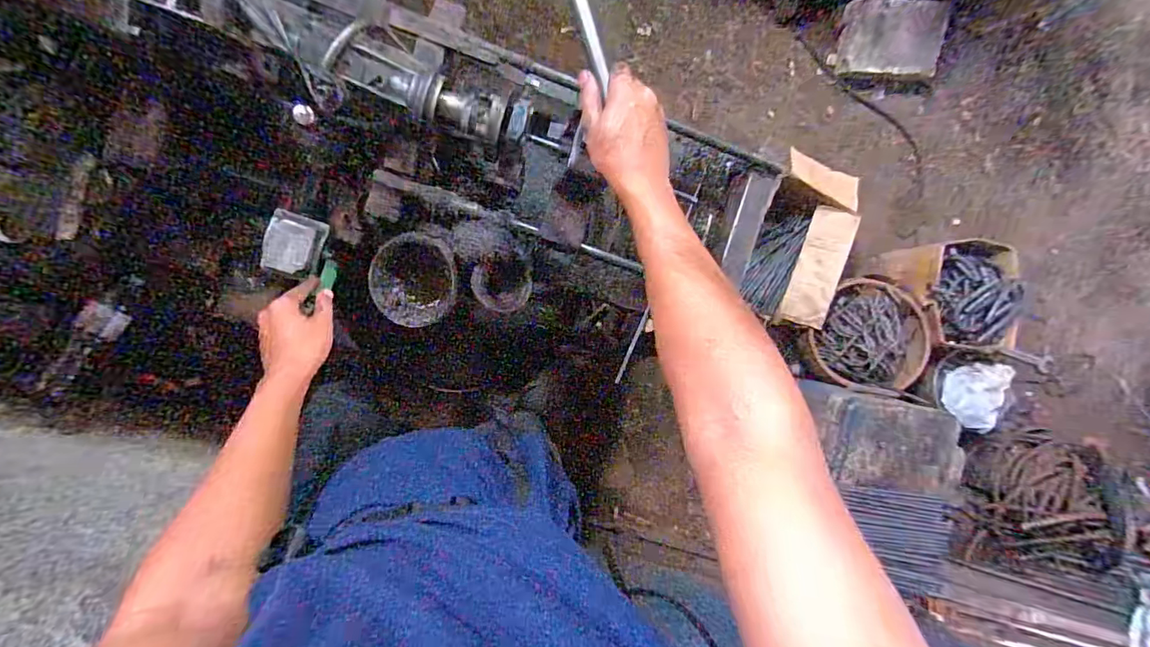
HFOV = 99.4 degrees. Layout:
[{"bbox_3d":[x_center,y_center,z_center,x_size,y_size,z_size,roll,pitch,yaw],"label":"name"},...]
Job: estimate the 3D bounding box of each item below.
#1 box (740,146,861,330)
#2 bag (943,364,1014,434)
[{"bbox_3d":[0.639,-0.227,1.379,0.222,0.188,0.434,15,91,-8],"label":"box"},{"bbox_3d":[1.154,0.208,1.410,0.173,0.073,0.199,8,92,-8],"label":"bag"}]

